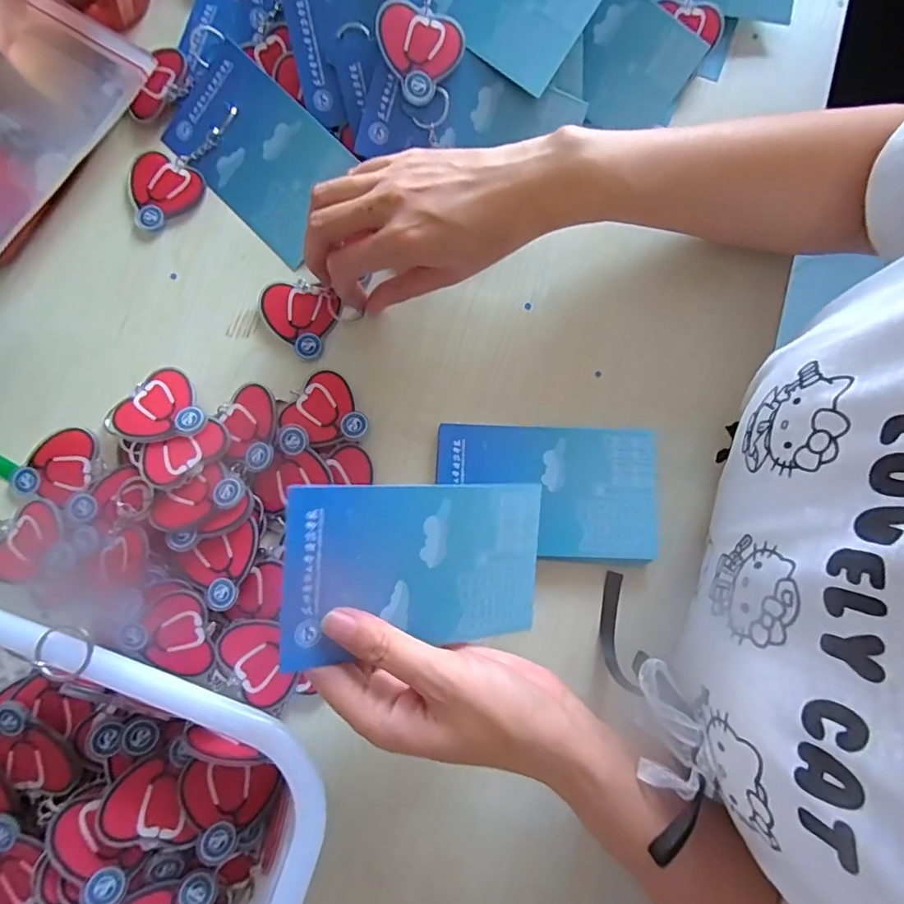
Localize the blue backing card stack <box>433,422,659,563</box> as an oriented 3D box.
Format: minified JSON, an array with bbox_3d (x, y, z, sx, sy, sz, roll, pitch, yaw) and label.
[{"bbox_3d":[0.059,0.024,0.331,0.135,0.017,0.080,3,82,-1],"label":"blue backing card stack"}]

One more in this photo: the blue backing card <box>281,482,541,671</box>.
[{"bbox_3d":[-0.013,0.055,0.256,0.131,0.004,0.078,2,93,-29],"label":"blue backing card"}]

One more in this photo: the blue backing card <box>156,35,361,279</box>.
[{"bbox_3d":[-0.134,-0.205,0.352,0.145,0.006,0.080,44,102,5],"label":"blue backing card"}]

